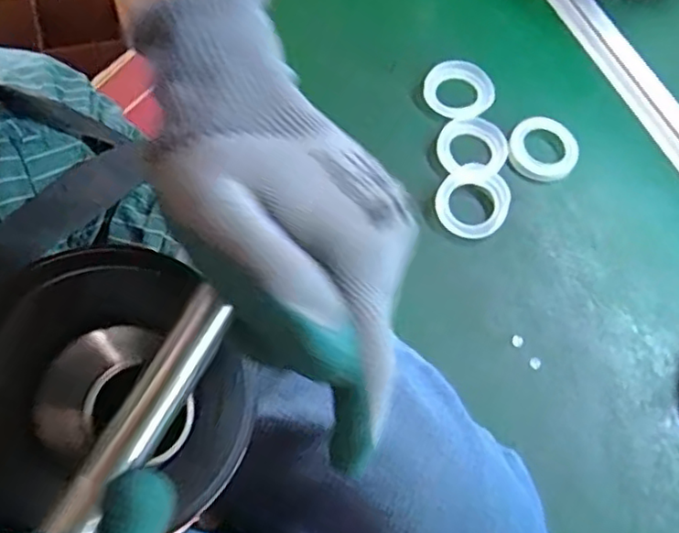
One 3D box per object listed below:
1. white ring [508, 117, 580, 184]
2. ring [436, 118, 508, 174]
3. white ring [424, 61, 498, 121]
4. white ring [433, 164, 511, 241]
[{"bbox_3d":[0.174,-0.099,0.541,0.059,0.015,0.056,2,66,-5],"label":"white ring"},{"bbox_3d":[0.113,-0.103,0.534,0.057,0.008,0.054,3,65,-5],"label":"ring"},{"bbox_3d":[0.106,-0.155,0.552,0.060,0.013,0.055,2,66,-5],"label":"white ring"},{"bbox_3d":[0.108,-0.053,0.512,0.057,0.015,0.060,2,66,-5],"label":"white ring"}]

